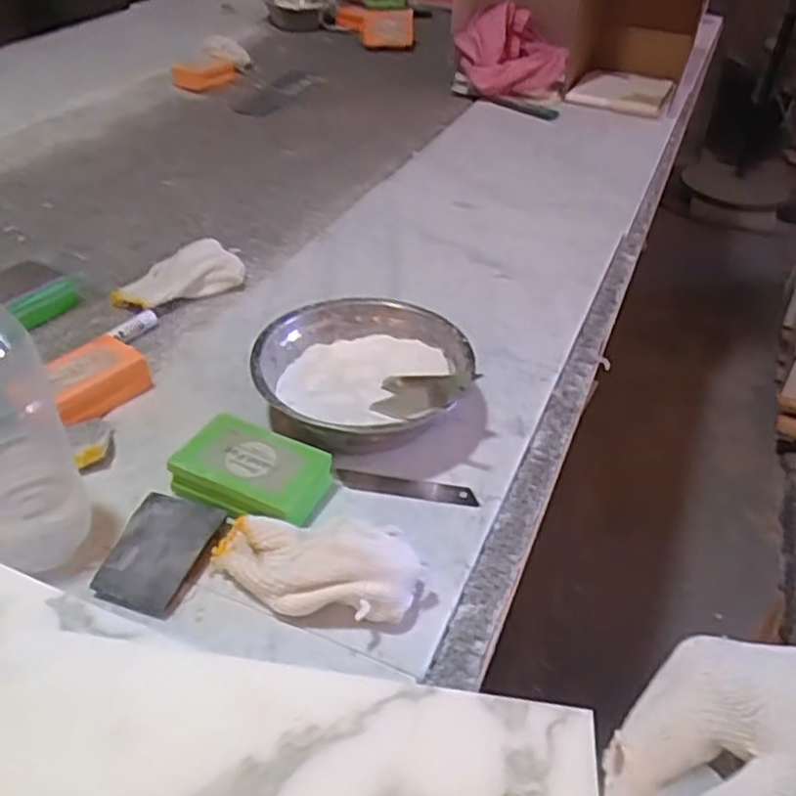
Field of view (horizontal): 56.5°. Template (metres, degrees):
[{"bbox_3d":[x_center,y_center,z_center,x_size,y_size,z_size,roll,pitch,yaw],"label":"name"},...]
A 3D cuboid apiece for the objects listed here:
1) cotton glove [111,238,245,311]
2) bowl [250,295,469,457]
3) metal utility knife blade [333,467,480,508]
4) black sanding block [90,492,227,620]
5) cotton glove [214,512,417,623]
[{"bbox_3d":[-0.212,-0.118,0.716,0.125,0.027,0.073,-27,47,-30],"label":"cotton glove"},{"bbox_3d":[-0.025,-0.014,0.563,0.154,0.057,0.155,1,39,-1],"label":"bowl"},{"bbox_3d":[0.005,0.062,0.520,0.100,0.004,0.018,7,40,7],"label":"metal utility knife blade"},{"bbox_3d":[-0.146,0.095,0.456,0.058,0.015,0.077,11,40,11],"label":"black sanding block"},{"bbox_3d":[-0.050,0.098,0.439,0.121,0.045,0.053,13,41,14],"label":"cotton glove"}]

